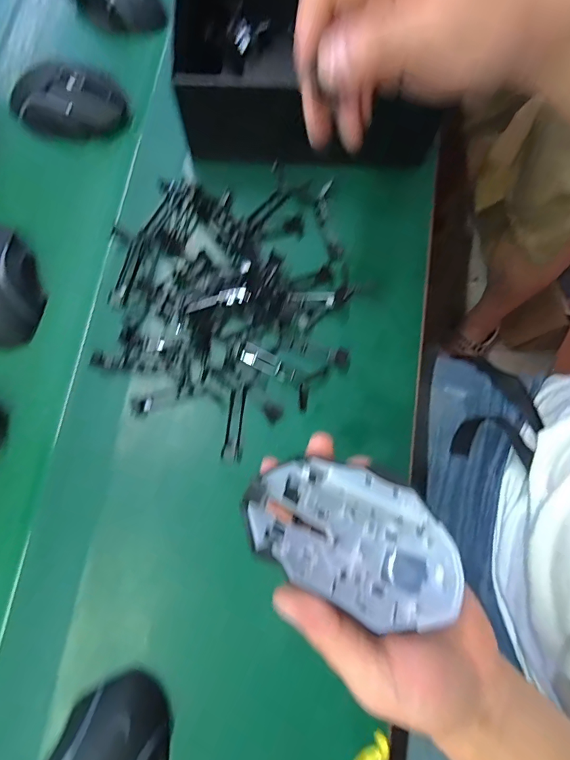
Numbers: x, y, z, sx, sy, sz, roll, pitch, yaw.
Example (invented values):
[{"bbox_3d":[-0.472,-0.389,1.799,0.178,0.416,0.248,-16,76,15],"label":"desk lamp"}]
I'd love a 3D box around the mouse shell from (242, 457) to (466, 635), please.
[{"bbox_3d":[0.037,0.089,0.232,0.120,0.031,0.072,29,62,6],"label":"mouse shell"}]

